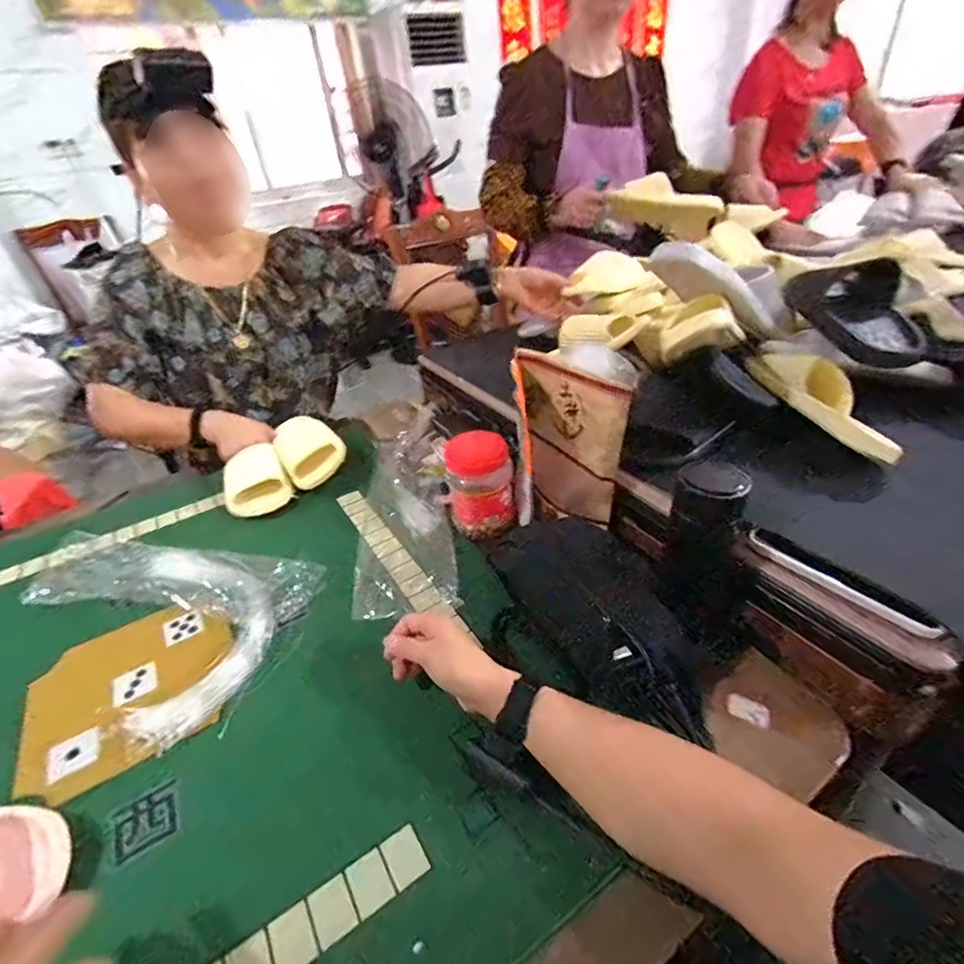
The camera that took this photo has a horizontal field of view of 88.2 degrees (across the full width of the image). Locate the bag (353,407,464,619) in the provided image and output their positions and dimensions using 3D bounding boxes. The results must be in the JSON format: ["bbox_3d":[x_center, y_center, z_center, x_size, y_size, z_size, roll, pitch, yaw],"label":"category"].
[{"bbox_3d":[-0.124,0.029,0.778,0.134,0.062,0.436,-10,36,-4],"label":"bag"}]

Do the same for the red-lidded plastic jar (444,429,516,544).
[{"bbox_3d":[-0.001,0.005,0.713,0.093,0.131,0.086,-5,36,3],"label":"red-lidded plastic jar"}]

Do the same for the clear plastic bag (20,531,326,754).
[{"bbox_3d":[-0.466,0.166,0.648,0.450,0.041,0.257,6,38,18],"label":"clear plastic bag"}]

